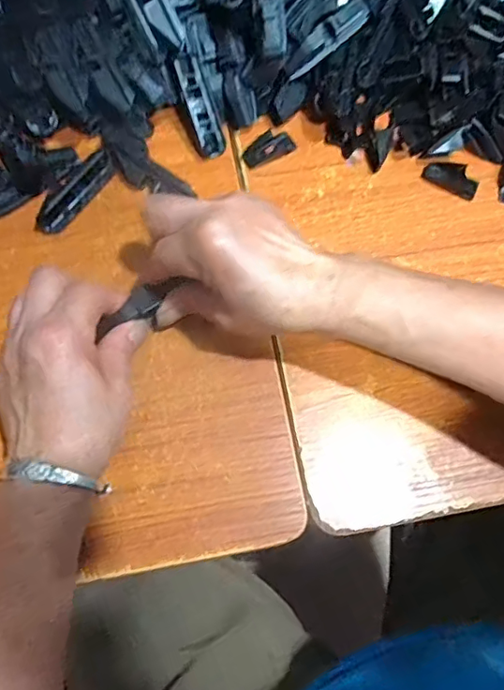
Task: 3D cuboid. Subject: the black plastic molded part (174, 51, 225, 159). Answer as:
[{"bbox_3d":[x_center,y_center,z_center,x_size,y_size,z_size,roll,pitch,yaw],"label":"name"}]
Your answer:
[{"bbox_3d":[-0.039,-0.179,0.400,0.020,0.009,0.073,-20,100,-8],"label":"black plastic molded part"}]

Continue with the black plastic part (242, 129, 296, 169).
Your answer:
[{"bbox_3d":[0.012,-0.151,0.410,0.040,0.004,0.021,-25,89,-4],"label":"black plastic part"}]

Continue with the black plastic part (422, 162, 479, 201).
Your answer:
[{"bbox_3d":[0.154,-0.129,0.412,0.041,0.006,0.020,29,96,8],"label":"black plastic part"}]

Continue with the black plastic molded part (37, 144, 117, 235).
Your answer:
[{"bbox_3d":[-0.128,-0.112,0.389,0.018,0.014,0.075,33,74,8],"label":"black plastic molded part"}]

